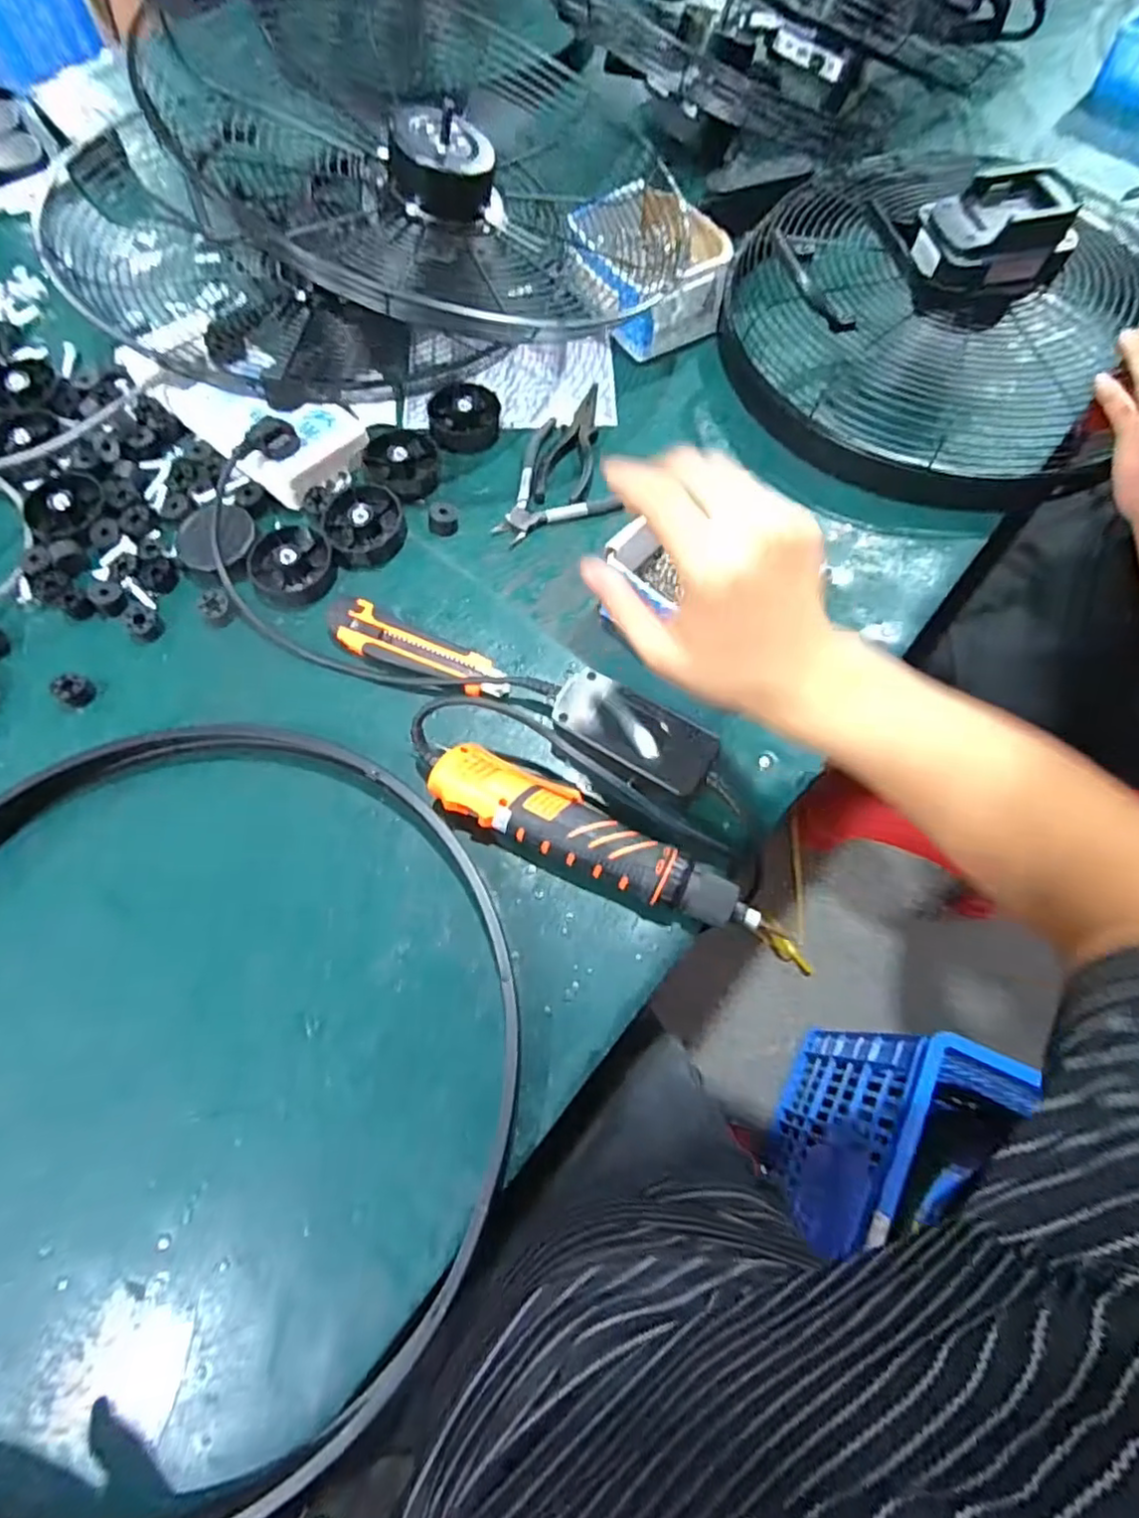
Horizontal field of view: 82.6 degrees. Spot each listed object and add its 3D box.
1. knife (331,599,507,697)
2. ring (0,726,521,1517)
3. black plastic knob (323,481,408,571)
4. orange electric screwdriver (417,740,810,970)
[{"bbox_3d":[-0.120,-0.085,0.521,0.151,0.019,0.046,26,71,9],"label":"knife"},{"bbox_3d":[-0.253,0.183,0.402,0.436,0.057,0.457,0,71,-1],"label":"ring"},{"bbox_3d":[-0.182,-0.206,0.561,0.078,0.021,0.071,33,72,12],"label":"black plastic knob"},{"bbox_3d":[0.029,0.063,0.450,0.268,0.045,0.050,25,71,9],"label":"orange electric screwdriver"}]

